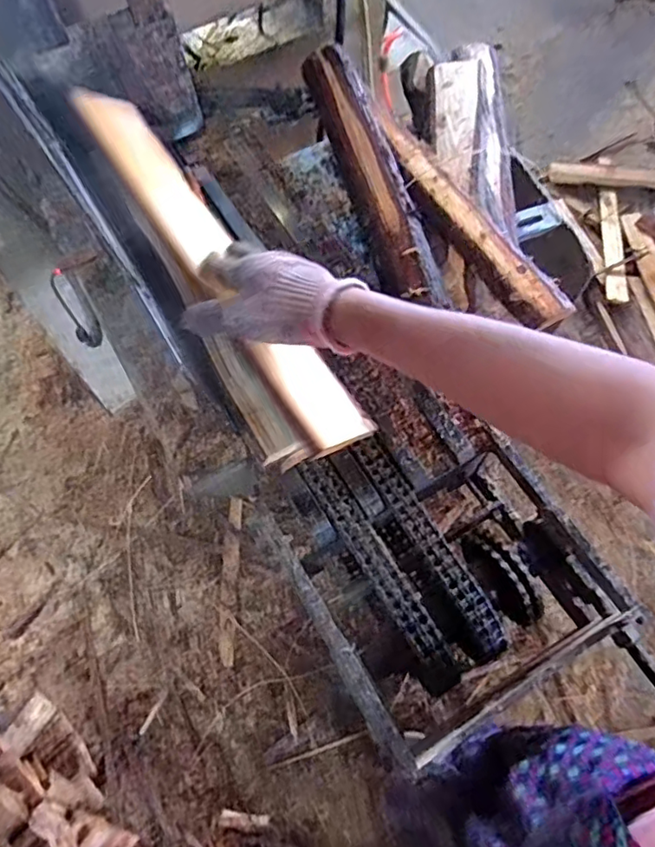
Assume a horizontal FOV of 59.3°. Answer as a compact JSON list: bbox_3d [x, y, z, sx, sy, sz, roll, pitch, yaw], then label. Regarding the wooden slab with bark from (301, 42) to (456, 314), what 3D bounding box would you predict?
[{"bbox_3d":[0.055,-0.334,0.754,0.067,0.029,0.469,-13,66,-5],"label":"wooden slab with bark"}]

